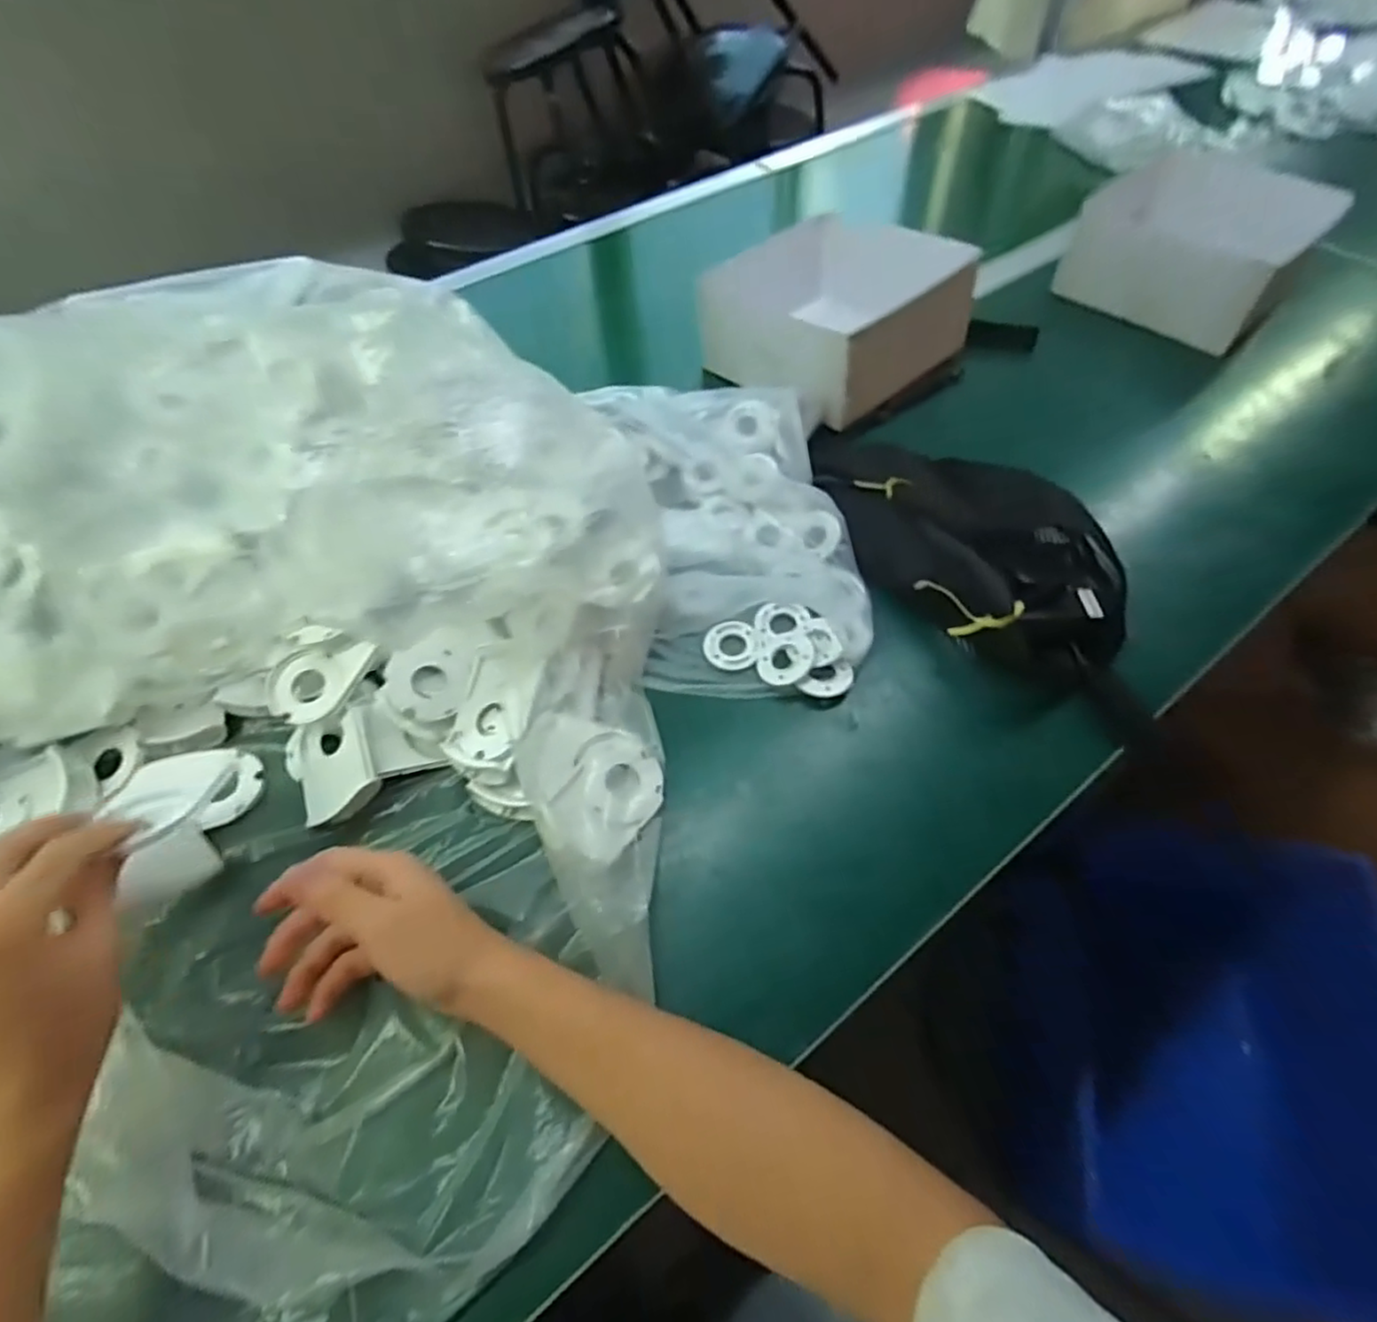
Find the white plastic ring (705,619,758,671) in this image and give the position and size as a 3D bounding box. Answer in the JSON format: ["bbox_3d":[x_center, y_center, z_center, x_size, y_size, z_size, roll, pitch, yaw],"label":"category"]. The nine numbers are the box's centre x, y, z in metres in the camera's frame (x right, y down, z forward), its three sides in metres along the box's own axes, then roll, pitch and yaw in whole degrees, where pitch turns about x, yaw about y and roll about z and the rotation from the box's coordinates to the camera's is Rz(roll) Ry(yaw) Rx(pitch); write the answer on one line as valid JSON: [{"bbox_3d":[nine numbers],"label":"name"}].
[{"bbox_3d":[0.034,-0.013,0.516,0.042,0.004,0.043,-1,56,1],"label":"white plastic ring"}]

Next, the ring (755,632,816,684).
[{"bbox_3d":[0.072,-0.002,0.498,0.043,0.004,0.043,-15,52,20],"label":"ring"}]

